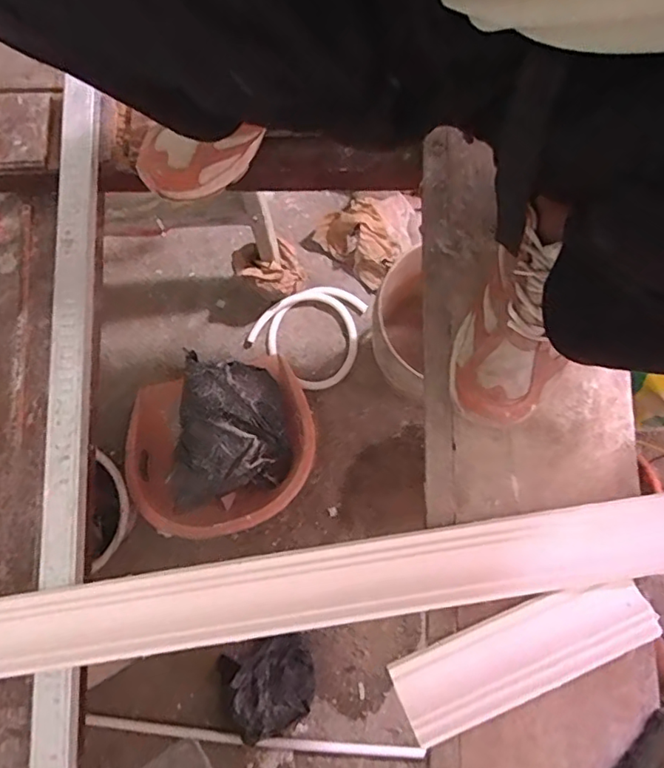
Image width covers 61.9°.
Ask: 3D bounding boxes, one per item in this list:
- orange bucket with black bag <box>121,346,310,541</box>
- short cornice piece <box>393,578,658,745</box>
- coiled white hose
[{"bbox_3d":[-0.257,0.134,1.246,0.423,0.168,0.390,0,79,-1],"label":"orange bucket with black bag"},{"bbox_3d":[0.174,0.239,0.498,0.237,0.020,0.067,-23,80,-5],"label":"short cornice piece"},{"bbox_3d":[-0.045,-0.138,1.397,0.258,0.031,0.269,36,80,6],"label":"coiled white hose"}]

